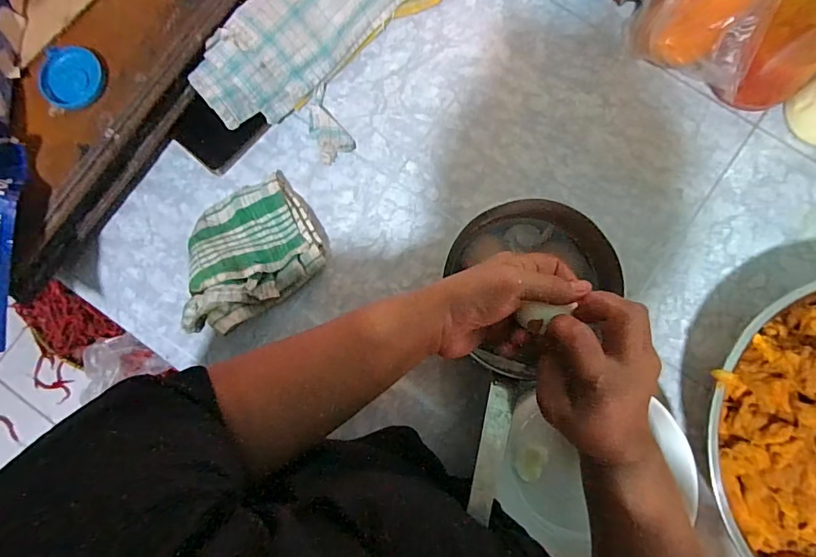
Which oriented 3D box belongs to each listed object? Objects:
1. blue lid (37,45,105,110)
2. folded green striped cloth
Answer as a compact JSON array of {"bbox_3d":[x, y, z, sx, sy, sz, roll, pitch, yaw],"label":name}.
[{"bbox_3d":[-0.300,-0.179,0.399,0.057,0.008,0.054,0,83,2],"label":"blue lid"},{"bbox_3d":[-0.161,-0.028,0.435,0.145,0.059,0.119,-39,83,-3],"label":"folded green striped cloth"}]

